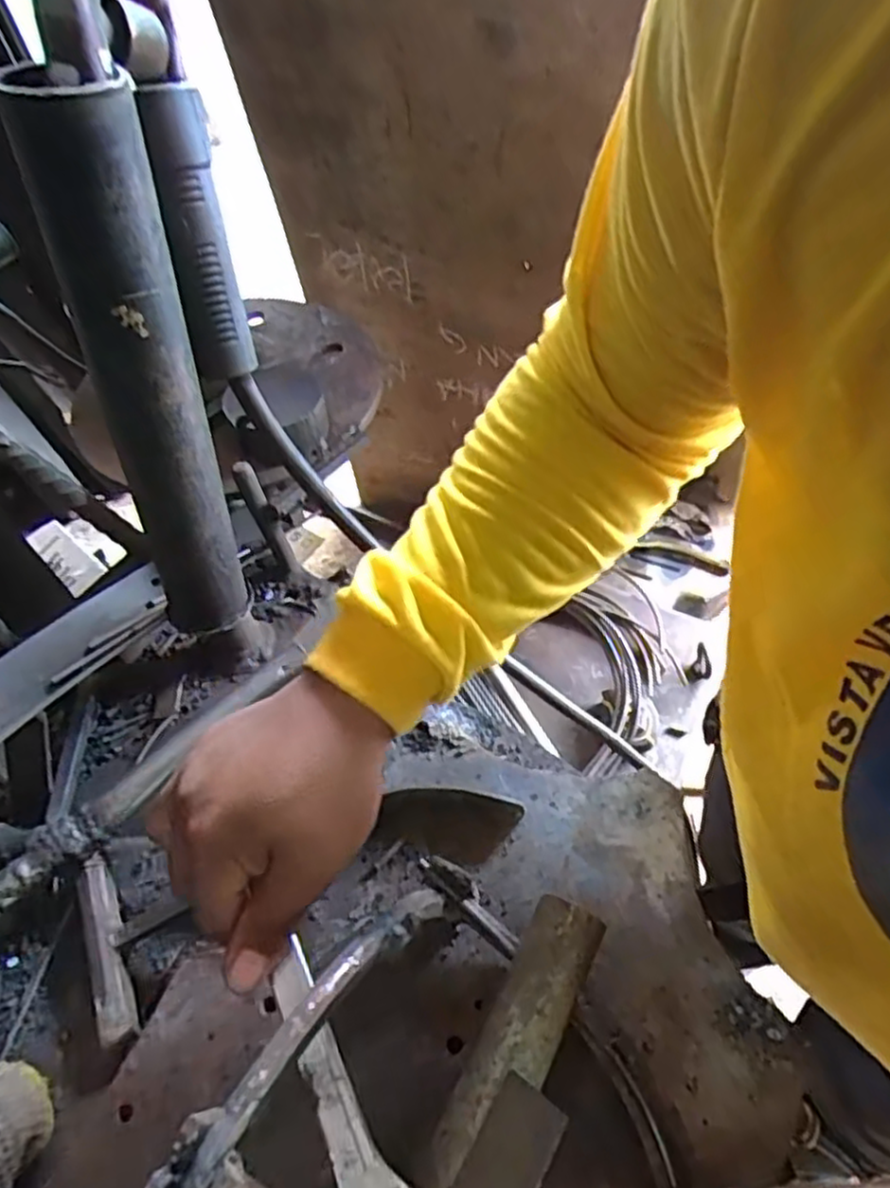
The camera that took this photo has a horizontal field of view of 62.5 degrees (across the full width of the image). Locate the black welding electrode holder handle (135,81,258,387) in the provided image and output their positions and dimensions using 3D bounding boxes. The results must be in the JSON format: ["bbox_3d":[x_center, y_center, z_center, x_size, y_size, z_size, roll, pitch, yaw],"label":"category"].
[{"bbox_3d":[-0.118,-0.168,0.356,0.024,0.129,0.029,-3,33,2],"label":"black welding electrode holder handle"}]

